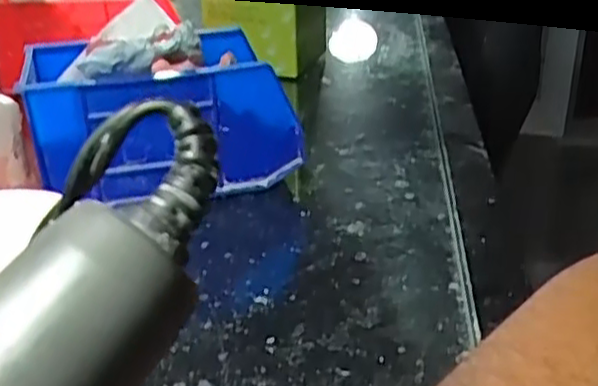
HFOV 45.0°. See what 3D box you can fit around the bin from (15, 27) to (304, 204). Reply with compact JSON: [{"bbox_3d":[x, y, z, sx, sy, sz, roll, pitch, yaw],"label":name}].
[{"bbox_3d":[-0.094,-0.049,0.484,0.161,0.087,0.113,-13,29,-23],"label":"bin"}]

